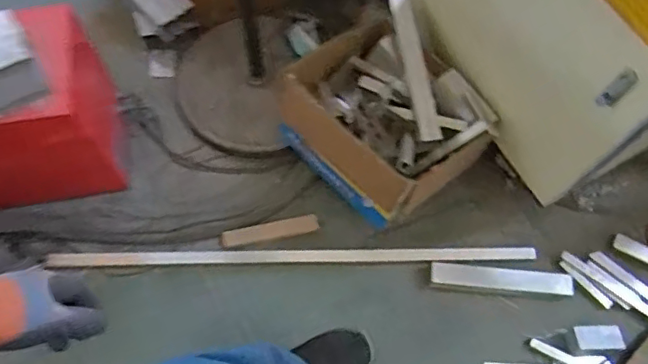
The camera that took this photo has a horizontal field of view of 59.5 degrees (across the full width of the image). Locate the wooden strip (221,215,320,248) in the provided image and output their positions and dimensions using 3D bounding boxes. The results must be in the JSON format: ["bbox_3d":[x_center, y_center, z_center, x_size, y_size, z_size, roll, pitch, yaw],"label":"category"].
[{"bbox_3d":[-0.120,0.108,1.255,0.212,0.012,0.041,-9,68,-7],"label":"wooden strip"}]

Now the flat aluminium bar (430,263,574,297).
[{"bbox_3d":[0.386,0.213,1.234,0.307,0.028,0.050,5,67,-1],"label":"flat aluminium bar"}]

